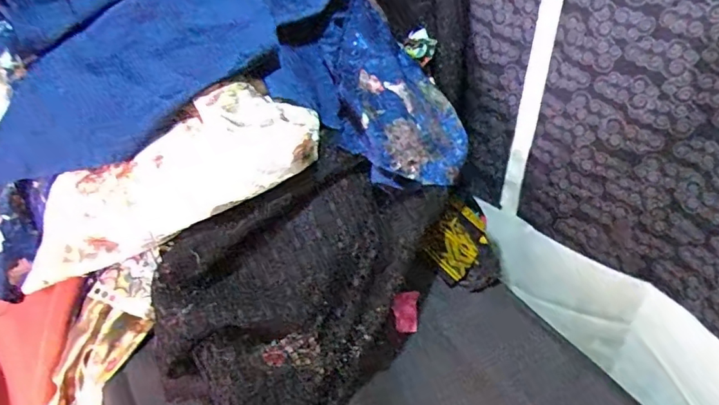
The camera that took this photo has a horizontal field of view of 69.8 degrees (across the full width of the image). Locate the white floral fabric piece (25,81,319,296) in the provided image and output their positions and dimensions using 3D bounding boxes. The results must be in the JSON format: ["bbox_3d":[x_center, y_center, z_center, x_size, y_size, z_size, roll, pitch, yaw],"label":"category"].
[{"bbox_3d":[-0.218,-0.017,0.560,0.358,0.102,0.085,-29,41,-2],"label":"white floral fabric piece"}]

